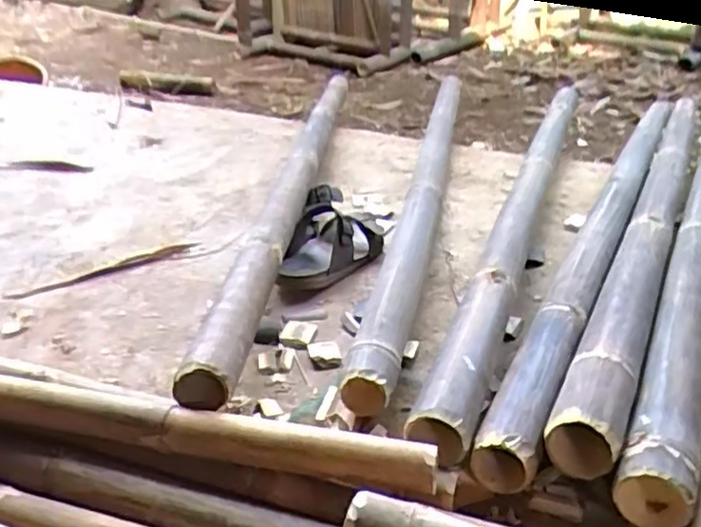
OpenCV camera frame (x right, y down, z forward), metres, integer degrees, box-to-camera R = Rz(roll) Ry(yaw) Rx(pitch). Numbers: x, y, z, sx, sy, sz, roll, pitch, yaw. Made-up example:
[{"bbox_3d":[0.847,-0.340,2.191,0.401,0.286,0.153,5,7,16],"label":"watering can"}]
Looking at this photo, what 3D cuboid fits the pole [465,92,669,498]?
[{"bbox_3d":[0.414,-0.058,1.105,0.064,0.059,1.169,15,33,24],"label":"pole"}]

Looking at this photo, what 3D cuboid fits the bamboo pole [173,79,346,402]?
[{"bbox_3d":[-0.087,-0.173,1.252,0.058,0.062,1.344,3,30,5],"label":"bamboo pole"}]

